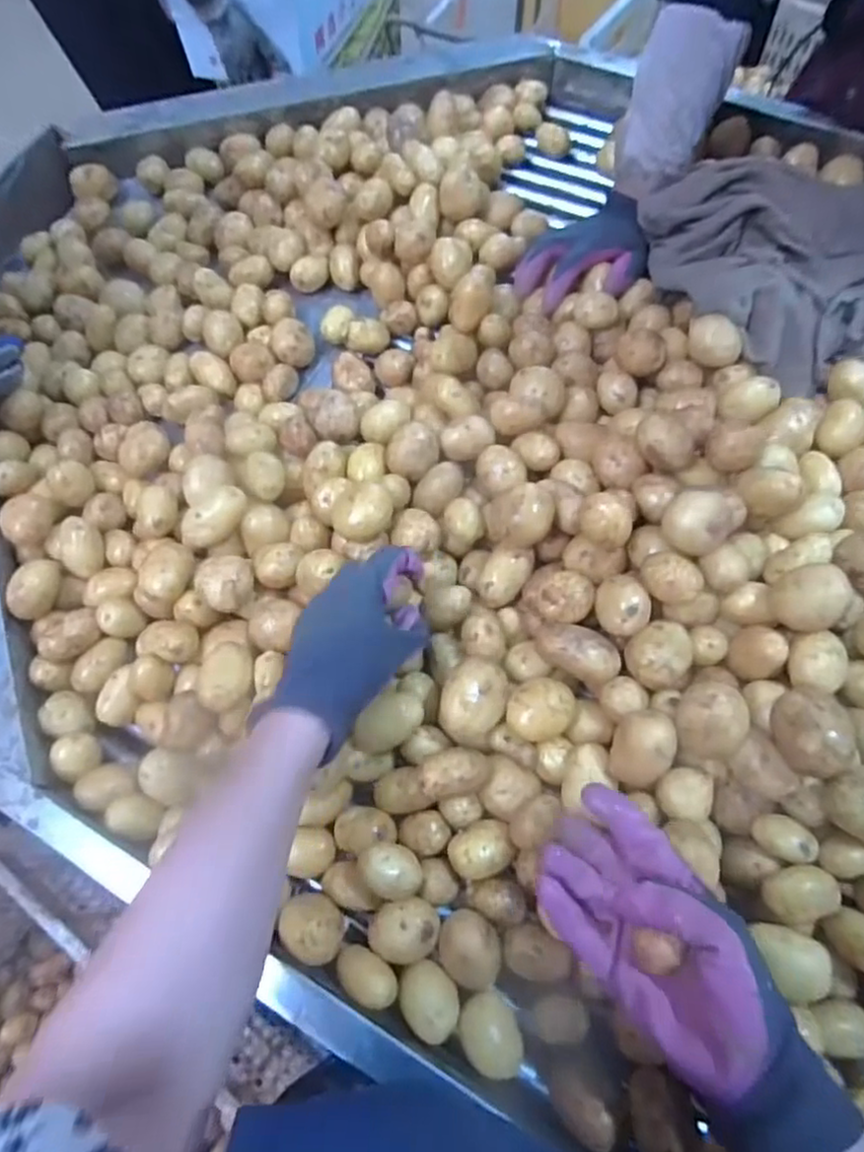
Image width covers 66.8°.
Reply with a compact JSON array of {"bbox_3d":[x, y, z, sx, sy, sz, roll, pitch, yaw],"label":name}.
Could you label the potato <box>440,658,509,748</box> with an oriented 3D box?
[{"bbox_3d":[0.031,0.091,0.482,0.045,0.039,0.061,20,71,10],"label":"potato"}]

